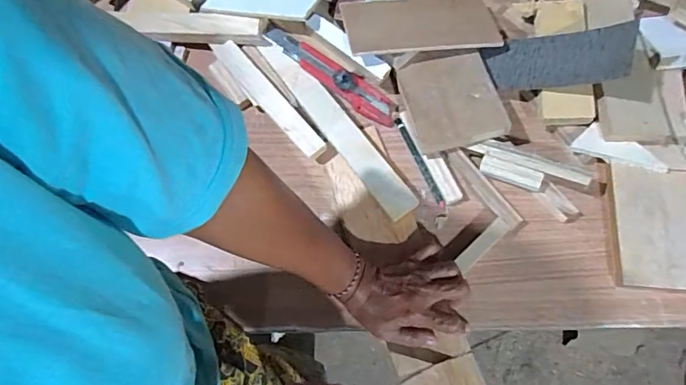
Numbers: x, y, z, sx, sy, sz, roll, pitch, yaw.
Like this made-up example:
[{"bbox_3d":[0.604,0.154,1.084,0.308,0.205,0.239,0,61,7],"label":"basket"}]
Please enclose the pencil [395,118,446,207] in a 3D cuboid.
[{"bbox_3d":[0.085,-0.035,0.523,0.007,0.011,0.115,-22,70,-7],"label":"pencil"}]

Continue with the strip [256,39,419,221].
[{"bbox_3d":[-0.012,-0.079,0.530,0.035,0.015,0.264,-35,71,-9],"label":"strip"}]

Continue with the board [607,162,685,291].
[{"bbox_3d":[0.317,0.036,0.473,0.081,0.020,0.124,2,69,9],"label":"board"}]

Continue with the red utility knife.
[{"bbox_3d":[-0.012,-0.139,0.545,0.174,0.022,0.033,36,74,1],"label":"red utility knife"}]

